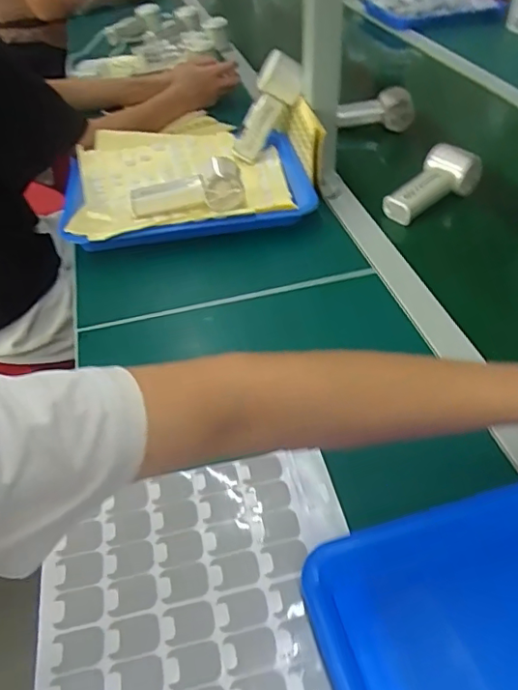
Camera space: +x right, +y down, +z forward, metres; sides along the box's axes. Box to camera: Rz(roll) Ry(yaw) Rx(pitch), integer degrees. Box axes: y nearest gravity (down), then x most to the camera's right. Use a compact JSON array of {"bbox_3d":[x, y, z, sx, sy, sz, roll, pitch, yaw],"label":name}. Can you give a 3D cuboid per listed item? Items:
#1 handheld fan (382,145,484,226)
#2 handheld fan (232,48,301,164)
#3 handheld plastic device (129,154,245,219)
[{"bbox_3d":[0.235,-0.219,0.762,0.151,0.067,0.055,-35,52,-17],"label":"handheld fan"},{"bbox_3d":[0.009,-0.352,0.835,0.053,0.169,0.052,43,51,6],"label":"handheld fan"},{"bbox_3d":[-0.099,-0.210,0.759,0.155,0.053,0.060,-12,41,3],"label":"handheld plastic device"}]

